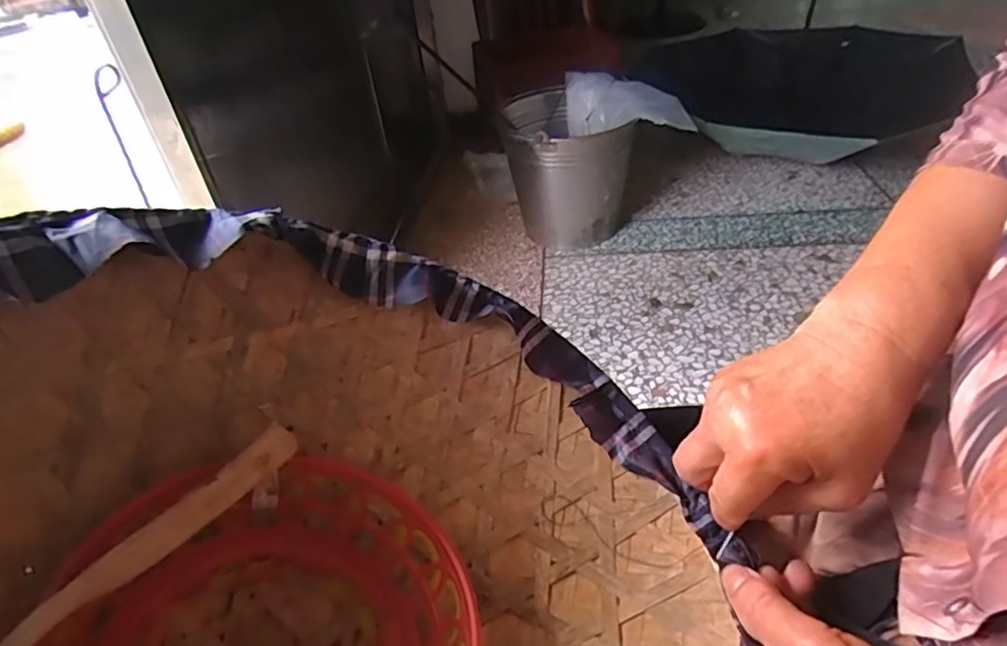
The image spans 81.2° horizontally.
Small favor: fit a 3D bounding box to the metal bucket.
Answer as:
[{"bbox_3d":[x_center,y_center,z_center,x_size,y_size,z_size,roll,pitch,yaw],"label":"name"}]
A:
[{"bbox_3d":[0.144,-0.351,1.383,0.260,0.299,0.308,-8,37,-1],"label":"metal bucket"}]

